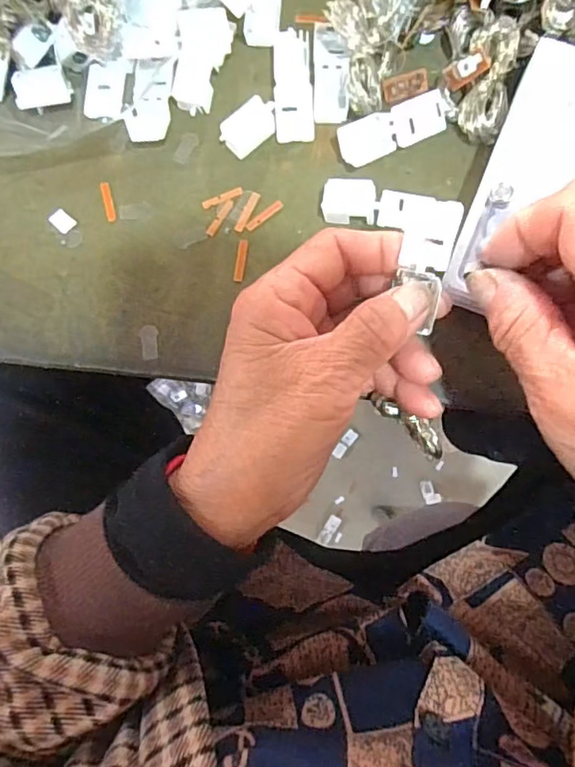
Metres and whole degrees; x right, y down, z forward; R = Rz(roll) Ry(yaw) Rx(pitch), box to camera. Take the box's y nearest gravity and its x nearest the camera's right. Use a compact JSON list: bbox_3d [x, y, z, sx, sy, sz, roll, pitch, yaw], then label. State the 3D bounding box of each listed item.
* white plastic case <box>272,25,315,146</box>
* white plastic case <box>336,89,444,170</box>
[{"bbox_3d":[0.003,-0.155,0.286,0.020,0.006,0.057,-2,82,3],"label":"white plastic case"},{"bbox_3d":[0.053,-0.129,0.278,0.057,0.011,0.020,-27,82,0],"label":"white plastic case"}]

